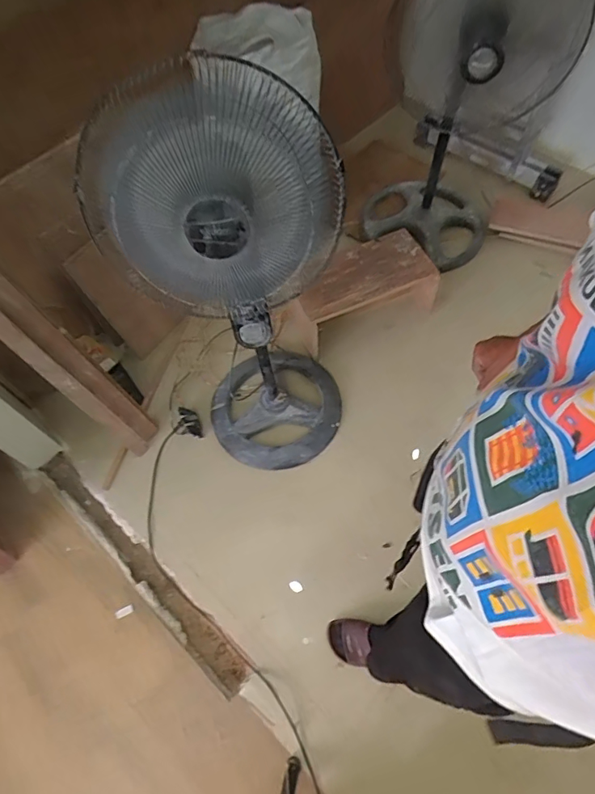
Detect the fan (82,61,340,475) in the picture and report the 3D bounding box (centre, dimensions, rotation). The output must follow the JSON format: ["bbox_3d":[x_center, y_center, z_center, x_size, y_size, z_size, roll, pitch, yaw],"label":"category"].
[{"bbox_3d":[-0.108,-0.180,1.099,0.411,1.050,0.335,10,63,10],"label":"fan"}]

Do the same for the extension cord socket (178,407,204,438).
[{"bbox_3d":[-0.346,0.081,1.539,0.059,0.051,0.110,-19,63,-9],"label":"extension cord socket"}]

